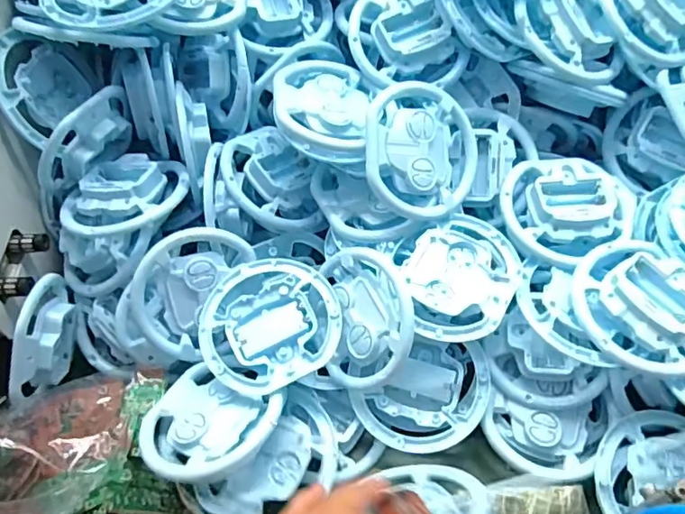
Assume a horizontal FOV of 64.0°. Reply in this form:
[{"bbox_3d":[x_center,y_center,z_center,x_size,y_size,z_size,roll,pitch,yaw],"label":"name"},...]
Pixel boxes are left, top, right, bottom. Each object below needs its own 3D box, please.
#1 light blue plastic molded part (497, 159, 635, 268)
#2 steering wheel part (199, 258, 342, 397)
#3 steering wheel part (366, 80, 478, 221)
[{"bbox_3d":[0.182,-0.040,0.432,0.105,0.021,0.092,8,56,7],"label":"light blue plastic molded part"},{"bbox_3d":[-0.057,0.050,0.420,0.101,0.020,0.099,-1,55,1],"label":"steering wheel part"},{"bbox_3d":[0.062,-0.083,0.429,0.099,0.014,0.102,1,88,-27],"label":"steering wheel part"}]

